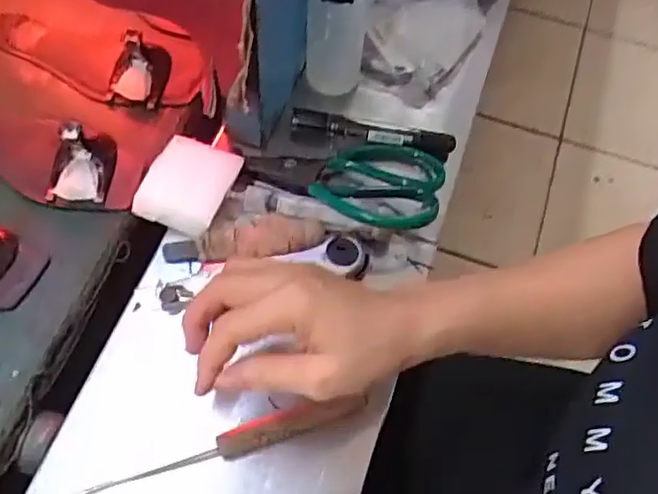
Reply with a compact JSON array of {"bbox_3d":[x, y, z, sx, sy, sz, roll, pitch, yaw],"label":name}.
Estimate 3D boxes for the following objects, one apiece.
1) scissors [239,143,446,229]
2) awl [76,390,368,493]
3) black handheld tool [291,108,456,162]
[{"bbox_3d":[0.013,-0.061,0.524,0.150,0.019,0.085,16,61,5],"label":"scissors"},{"bbox_3d":[-0.066,0.127,0.432,0.188,0.018,0.017,-17,64,-10],"label":"awl"},{"bbox_3d":[0.037,-0.095,0.555,0.134,0.014,0.020,11,61,2],"label":"black handheld tool"}]

